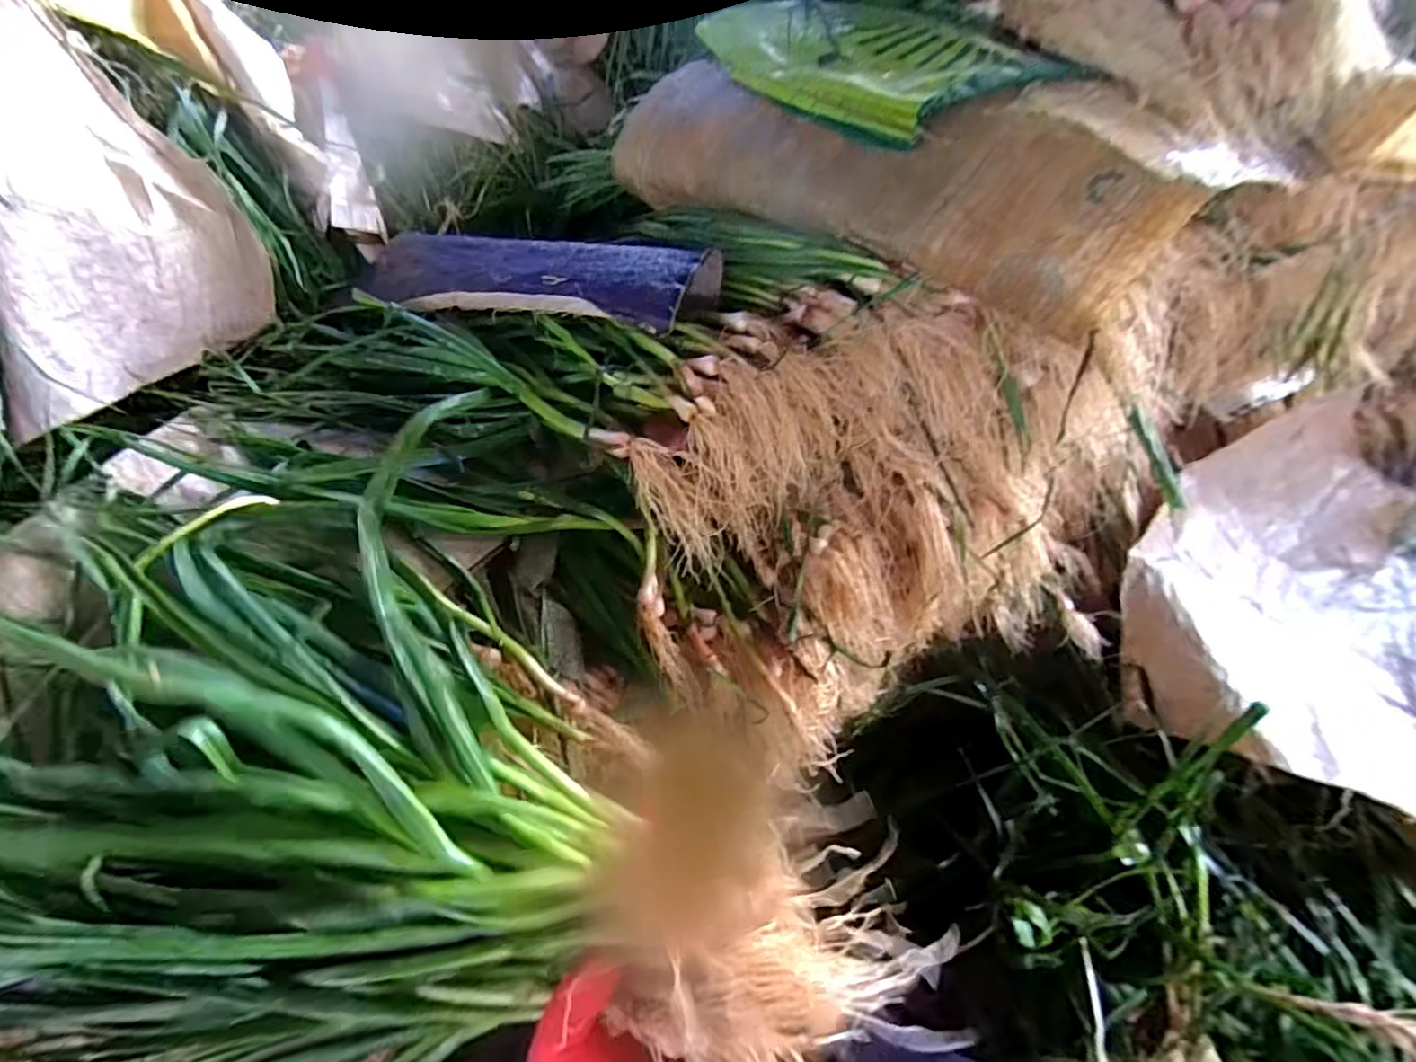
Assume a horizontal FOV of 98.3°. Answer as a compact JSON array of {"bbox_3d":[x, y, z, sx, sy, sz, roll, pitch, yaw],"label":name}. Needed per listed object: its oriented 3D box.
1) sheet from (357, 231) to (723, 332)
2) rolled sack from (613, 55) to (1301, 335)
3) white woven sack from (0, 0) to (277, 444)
[{"bbox_3d":[-0.207,-0.265,0.632,0.427,0.064,0.135,14,52,13],"label":"sheet"},{"bbox_3d":[0.129,-0.341,0.558,0.584,0.116,0.157,36,60,28],"label":"rolled sack"},{"bbox_3d":[-0.689,-0.375,0.683,0.106,0.495,0.260,-7,12,38],"label":"white woven sack"}]

